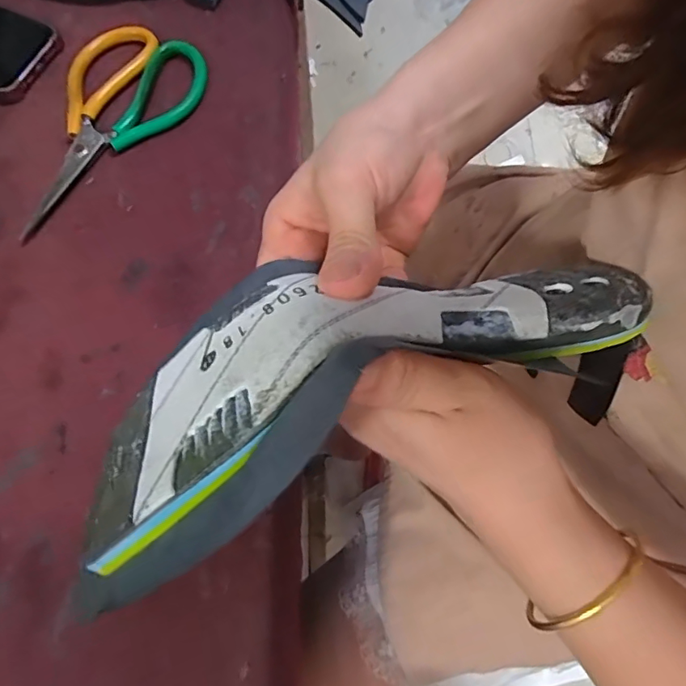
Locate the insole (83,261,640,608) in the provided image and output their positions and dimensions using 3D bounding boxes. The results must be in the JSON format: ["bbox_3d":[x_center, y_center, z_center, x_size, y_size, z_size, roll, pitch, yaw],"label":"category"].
[{"bbox_3d":[0.012,0.007,0.196,0.228,0.062,0.102,-13,40,-20],"label":"insole"}]

